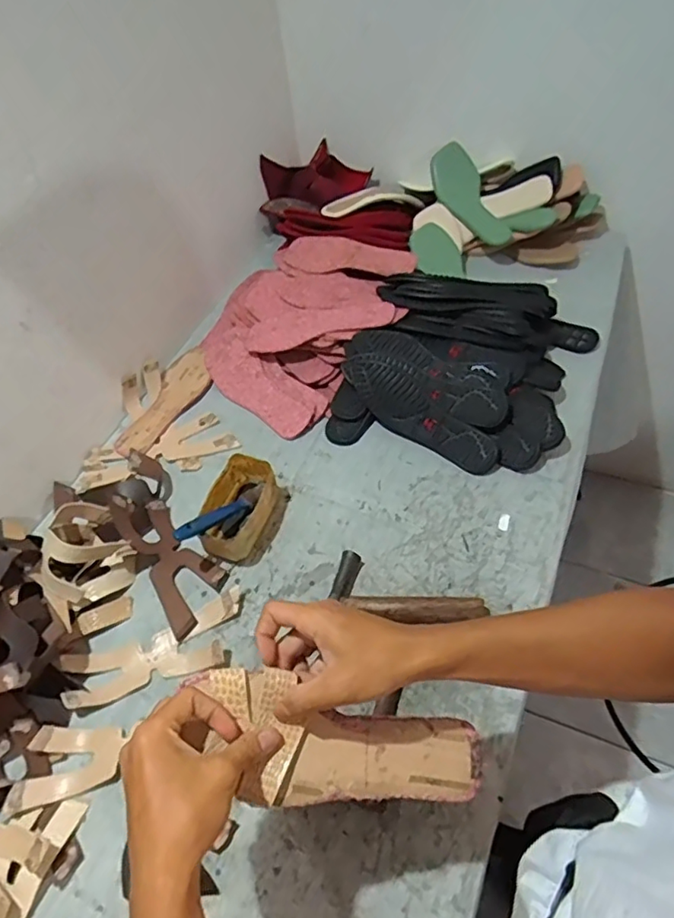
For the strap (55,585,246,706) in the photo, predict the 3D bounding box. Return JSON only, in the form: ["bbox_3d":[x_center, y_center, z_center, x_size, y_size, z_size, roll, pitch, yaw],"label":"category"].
[{"bbox_3d":[-0.216,0.228,0.693,0.215,0.022,0.081,-17,52,-6],"label":"strap"}]

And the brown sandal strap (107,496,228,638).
[{"bbox_3d":[-0.216,0.118,0.752,0.086,0.044,0.204,-31,55,-16],"label":"brown sandal strap"}]

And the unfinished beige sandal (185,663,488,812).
[{"bbox_3d":[0.002,0.222,0.441,0.225,0.025,0.084,18,54,-8],"label":"unfinished beige sandal"}]

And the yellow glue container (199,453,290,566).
[{"bbox_3d":[-0.126,0.069,0.777,0.084,0.060,0.128,13,55,17],"label":"yellow glue container"}]

